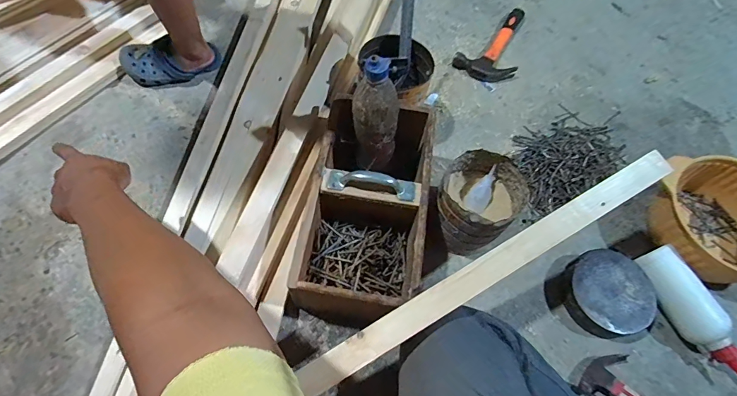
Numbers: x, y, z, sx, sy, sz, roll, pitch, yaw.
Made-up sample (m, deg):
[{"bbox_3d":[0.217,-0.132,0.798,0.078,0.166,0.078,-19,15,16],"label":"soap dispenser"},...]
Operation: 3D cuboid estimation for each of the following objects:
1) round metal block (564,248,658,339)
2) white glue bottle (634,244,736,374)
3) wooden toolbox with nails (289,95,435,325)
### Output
[{"bbox_3d":[0.388,0.152,0.649,0.128,0.034,0.133,0,64,0],"label":"round metal block"},{"bbox_3d":[0.514,0.177,0.628,0.063,0.052,0.210,-25,66,-11],"label":"white glue bottle"},{"bbox_3d":[0.004,0.012,0.633,0.172,0.147,0.327,7,64,4],"label":"wooden toolbox with nails"}]

